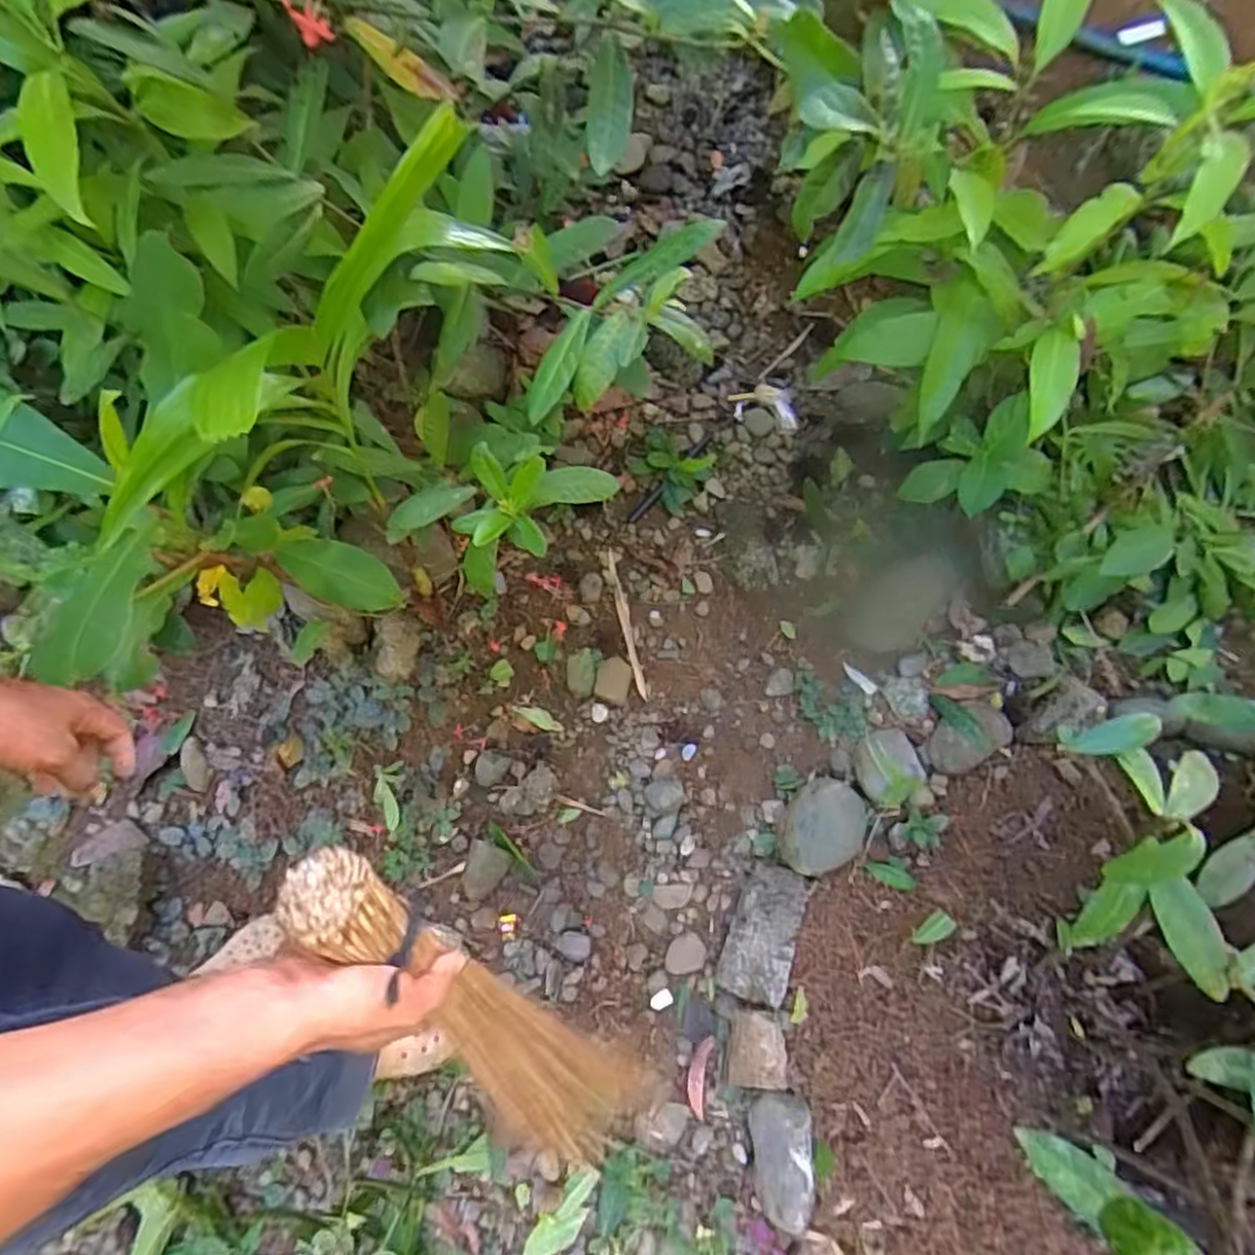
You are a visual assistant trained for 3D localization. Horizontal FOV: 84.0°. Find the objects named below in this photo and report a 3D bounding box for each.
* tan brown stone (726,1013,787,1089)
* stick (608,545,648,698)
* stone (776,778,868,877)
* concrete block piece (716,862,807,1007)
[{"bbox_3d":[0.159,0.515,0.847,0.071,0.052,0.078,9,64,4],"label":"tan brown stone"},{"bbox_3d":[-0.002,-0.004,1.068,0.016,0.008,0.231,-13,82,-3],"label":"stick"},{"bbox_3d":[0.253,0.258,0.906,0.099,0.085,0.124,30,67,14],"label":"stone"},{"bbox_3d":[0.175,0.394,0.902,0.085,0.046,0.162,18,65,8],"label":"concrete block piece"}]

